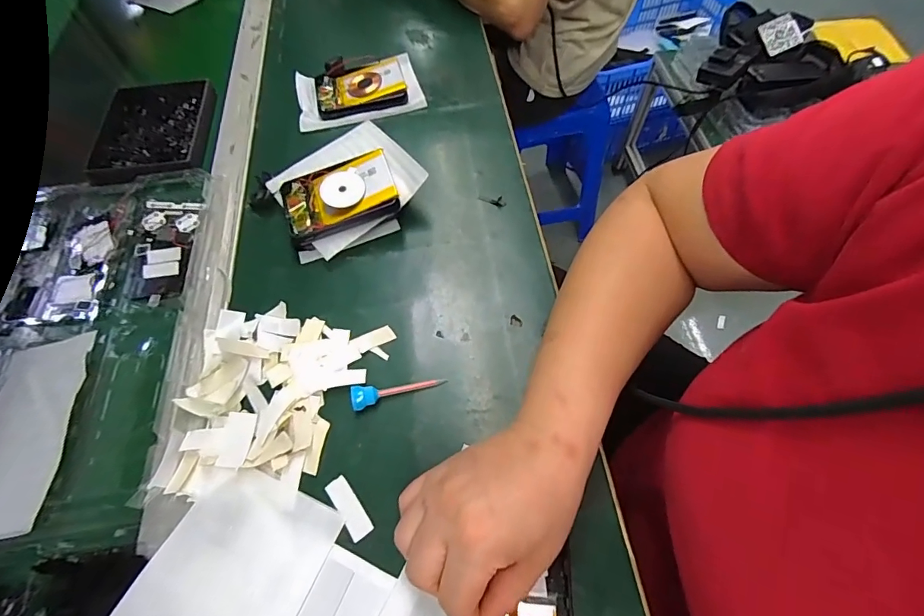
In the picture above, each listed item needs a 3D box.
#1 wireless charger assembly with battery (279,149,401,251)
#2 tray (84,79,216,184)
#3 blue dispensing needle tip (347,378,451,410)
[{"bbox_3d":[-0.119,-0.107,0.415,0.109,0.021,0.070,-24,69,3],"label":"wireless charger assembly with battery"},{"bbox_3d":[-0.356,-0.212,0.500,0.122,0.015,0.173,-9,62,-6],"label":"tray"},{"bbox_3d":[-0.051,0.064,0.347,0.075,0.010,0.018,-14,62,-8],"label":"blue dispensing needle tip"}]

